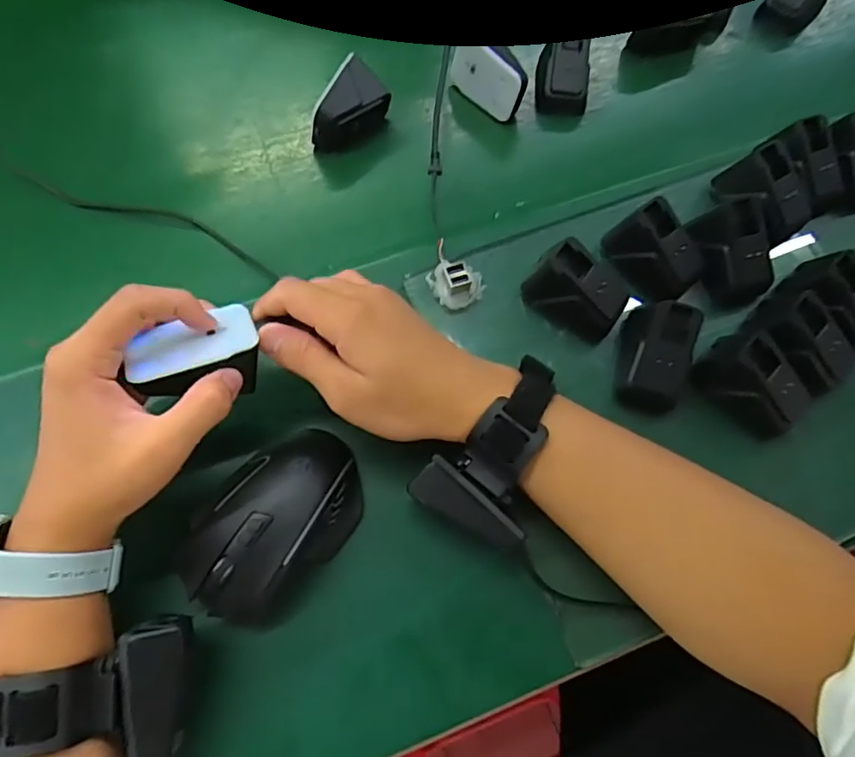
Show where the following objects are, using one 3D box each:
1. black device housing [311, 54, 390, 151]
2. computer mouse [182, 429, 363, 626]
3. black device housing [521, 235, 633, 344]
[{"bbox_3d":[-0.065,-0.209,0.461,0.034,0.047,0.067,43,74,13],"label":"black device housing"},{"bbox_3d":[-0.089,0.084,0.342,0.071,0.040,0.112,43,74,13],"label":"computer mouse"},{"bbox_3d":[0.101,-0.059,0.394,0.064,0.046,0.034,34,72,10],"label":"black device housing"}]

